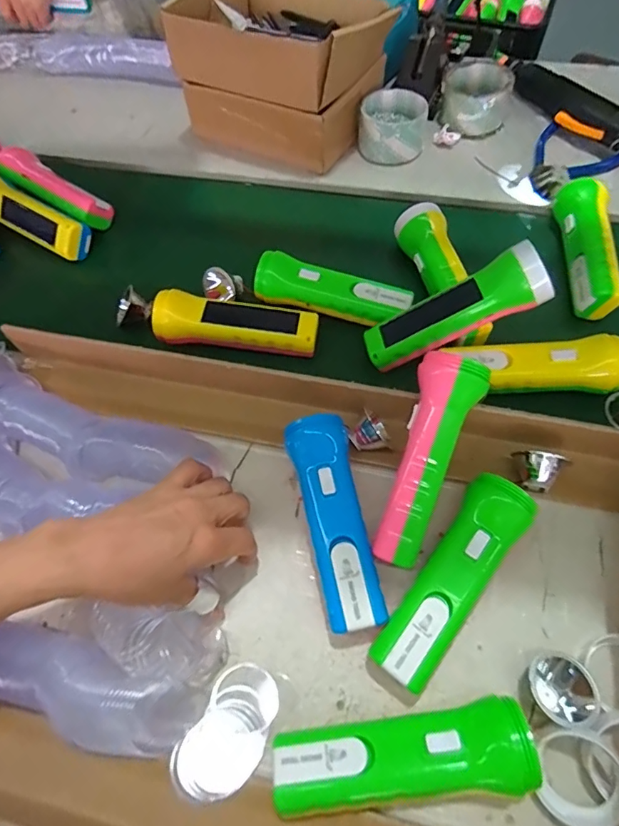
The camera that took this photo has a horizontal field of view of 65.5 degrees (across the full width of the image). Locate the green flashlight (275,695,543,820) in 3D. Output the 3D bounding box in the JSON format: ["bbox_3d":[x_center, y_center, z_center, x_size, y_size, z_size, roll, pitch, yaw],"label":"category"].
[{"bbox_3d":[0.057,0.216,0.302,0.154,0.041,0.046,-10,61,-1],"label":"green flashlight"}]

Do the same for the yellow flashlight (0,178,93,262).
[{"bbox_3d":[-0.325,-0.227,0.560,0.154,0.040,0.045,27,66,18],"label":"yellow flashlight"}]

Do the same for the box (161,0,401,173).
[{"bbox_3d":[-0.024,-0.449,0.617,0.229,0.139,0.205,23,65,16],"label":"box"}]

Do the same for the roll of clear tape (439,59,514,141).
[{"bbox_3d":[0.218,-0.413,0.633,0.086,0.048,0.093,13,62,11],"label":"roll of clear tape"}]

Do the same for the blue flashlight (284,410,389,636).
[{"bbox_3d":[0.020,0.082,0.369,0.046,0.055,0.154,-14,61,-4],"label":"blue flashlight"}]

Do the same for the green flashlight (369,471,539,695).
[{"bbox_3d":[0.103,0.119,0.349,0.046,0.046,0.156,36,69,21],"label":"green flashlight"}]

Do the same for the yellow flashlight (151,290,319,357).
[{"bbox_3d":[-0.071,-0.088,0.466,0.153,0.039,0.045,4,61,6],"label":"yellow flashlight"}]

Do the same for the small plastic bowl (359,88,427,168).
[{"bbox_3d":[0.108,-0.365,0.615,0.081,0.052,0.089,10,62,9],"label":"small plastic bowl"}]

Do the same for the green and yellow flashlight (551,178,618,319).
[{"bbox_3d":[0.287,-0.173,0.498,0.040,0.045,0.156,5,61,7],"label":"green and yellow flashlight"}]

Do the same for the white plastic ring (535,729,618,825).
[{"bbox_3d":[0.166,0.225,0.298,0.053,0.015,0.053,-6,77,27],"label":"white plastic ring"}]

